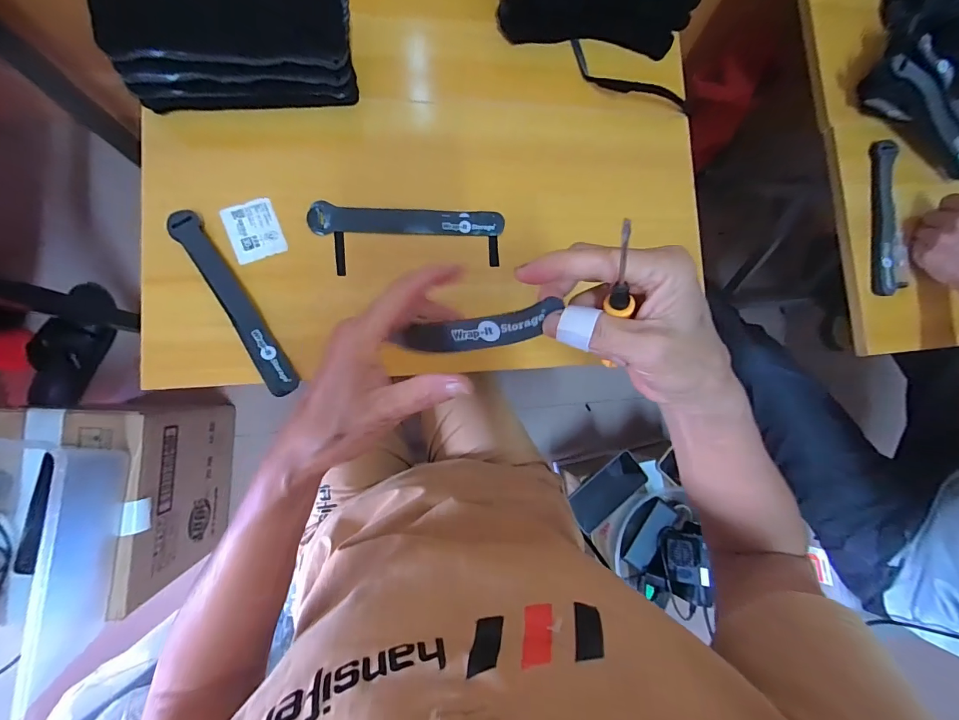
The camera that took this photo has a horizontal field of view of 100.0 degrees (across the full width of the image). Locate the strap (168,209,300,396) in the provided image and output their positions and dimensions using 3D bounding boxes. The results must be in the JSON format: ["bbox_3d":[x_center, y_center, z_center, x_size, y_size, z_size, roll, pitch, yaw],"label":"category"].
[{"bbox_3d":[-0.233,-0.054,0.385,0.029,0.007,0.195,-32,91,-23],"label":"strap"}]

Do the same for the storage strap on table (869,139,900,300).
[{"bbox_3d":[0.511,-0.178,0.507,0.031,0.023,0.200,5,86,-8],"label":"storage strap on table"}]

